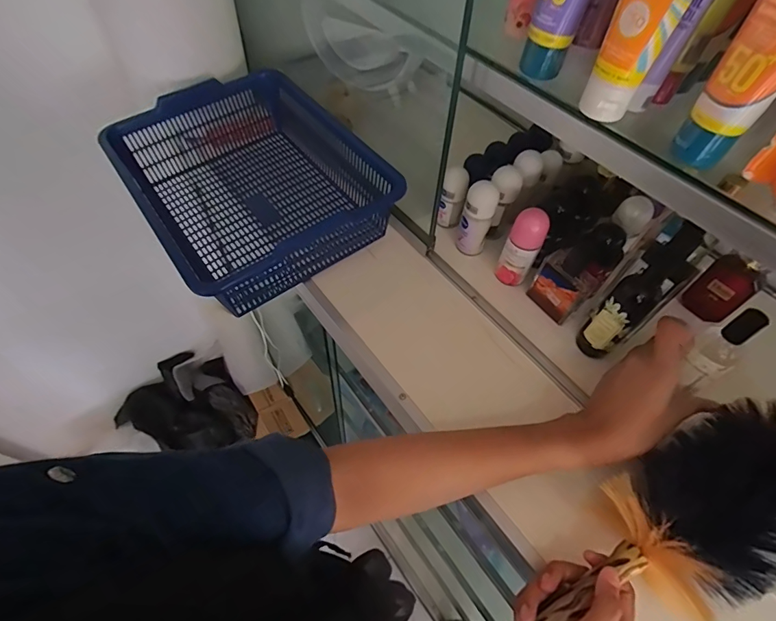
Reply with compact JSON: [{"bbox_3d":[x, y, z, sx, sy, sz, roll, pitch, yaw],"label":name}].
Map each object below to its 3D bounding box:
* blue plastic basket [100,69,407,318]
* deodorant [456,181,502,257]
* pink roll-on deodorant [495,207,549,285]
[{"bbox_3d":[-0.174,-0.168,0.562,0.272,0.111,0.336,-32,63,-21],"label":"blue plastic basket"},{"bbox_3d":[0.114,-0.115,0.532,0.037,0.090,0.040,1,56,-1],"label":"deodorant"},{"bbox_3d":[0.161,-0.074,0.502,0.038,0.097,0.034,22,58,12],"label":"pink roll-on deodorant"}]

